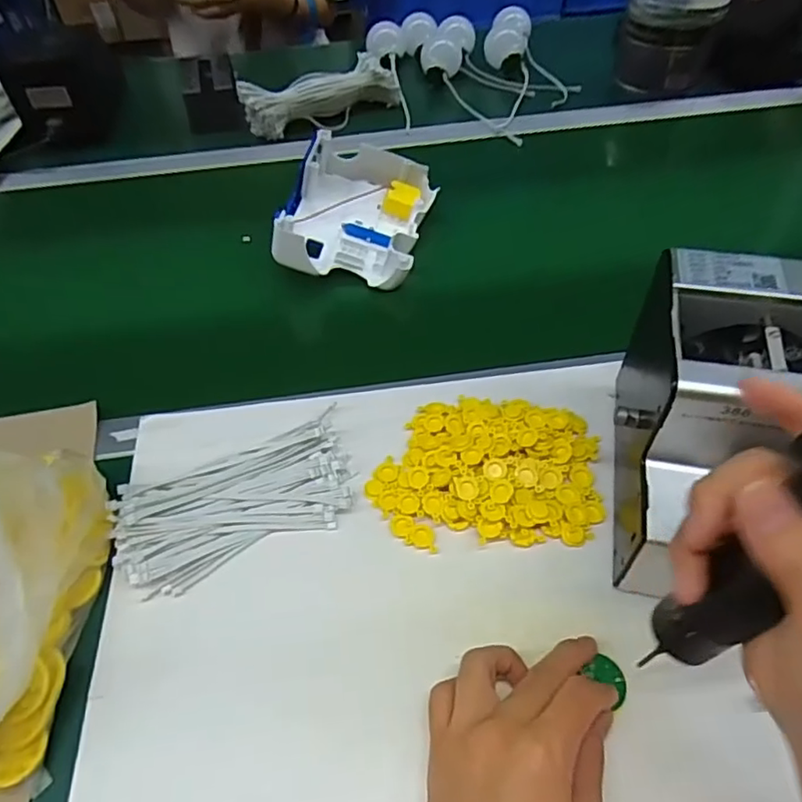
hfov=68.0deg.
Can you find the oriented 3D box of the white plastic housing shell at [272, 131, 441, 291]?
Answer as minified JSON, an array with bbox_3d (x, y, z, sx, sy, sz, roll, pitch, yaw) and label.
[{"bbox_3d":[-0.044,-0.202,0.626,0.139,0.067,0.182,9,51,5],"label":"white plastic housing shell"}]

